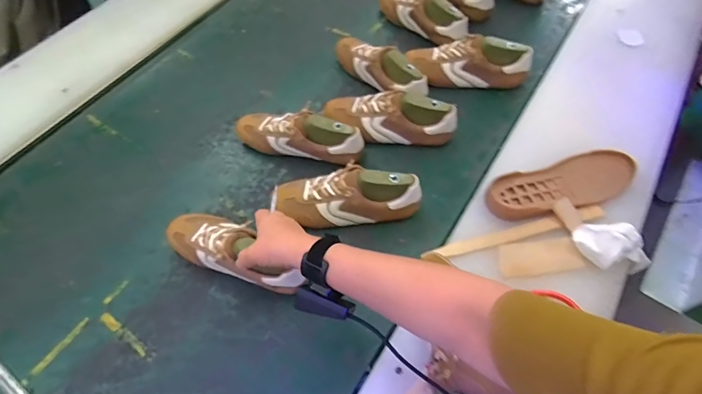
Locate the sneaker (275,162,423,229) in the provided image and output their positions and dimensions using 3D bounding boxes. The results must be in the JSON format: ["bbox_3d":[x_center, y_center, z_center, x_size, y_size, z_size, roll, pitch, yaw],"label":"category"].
[{"bbox_3d":[-0.010,0.000,0.692,0.260,0.094,0.082,-3,57,1],"label":"sneaker"}]

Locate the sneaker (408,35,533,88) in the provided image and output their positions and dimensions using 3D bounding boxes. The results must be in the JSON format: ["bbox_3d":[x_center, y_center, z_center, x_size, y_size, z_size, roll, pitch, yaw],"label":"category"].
[{"bbox_3d":[0.255,-0.296,0.855,0.260,0.101,0.076,14,59,12],"label":"sneaker"}]

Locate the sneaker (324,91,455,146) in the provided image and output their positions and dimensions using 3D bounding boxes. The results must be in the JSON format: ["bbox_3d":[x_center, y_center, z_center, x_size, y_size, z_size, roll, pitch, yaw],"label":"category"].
[{"bbox_3d":[0.073,-0.165,0.791,0.274,0.096,0.079,14,59,12],"label":"sneaker"}]

